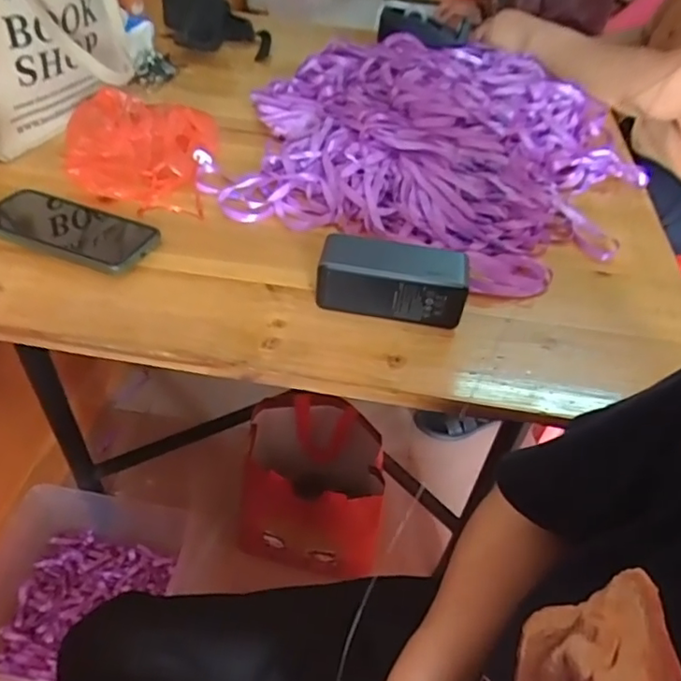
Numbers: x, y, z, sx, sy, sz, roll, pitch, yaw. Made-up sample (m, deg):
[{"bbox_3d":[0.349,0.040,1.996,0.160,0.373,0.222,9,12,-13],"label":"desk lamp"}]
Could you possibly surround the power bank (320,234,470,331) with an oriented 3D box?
[{"bbox_3d":[0.045,-0.052,0.514,0.125,0.057,0.046,9,45,2],"label":"power bank"}]

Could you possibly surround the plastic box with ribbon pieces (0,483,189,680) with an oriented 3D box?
[{"bbox_3d":[-0.436,0.414,0.965,0.291,0.114,0.302,9,45,3],"label":"plastic box with ribbon pieces"}]

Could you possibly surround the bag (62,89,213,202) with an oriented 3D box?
[{"bbox_3d":[-0.233,-0.225,0.659,0.146,0.041,0.171,11,46,4],"label":"bag"}]

